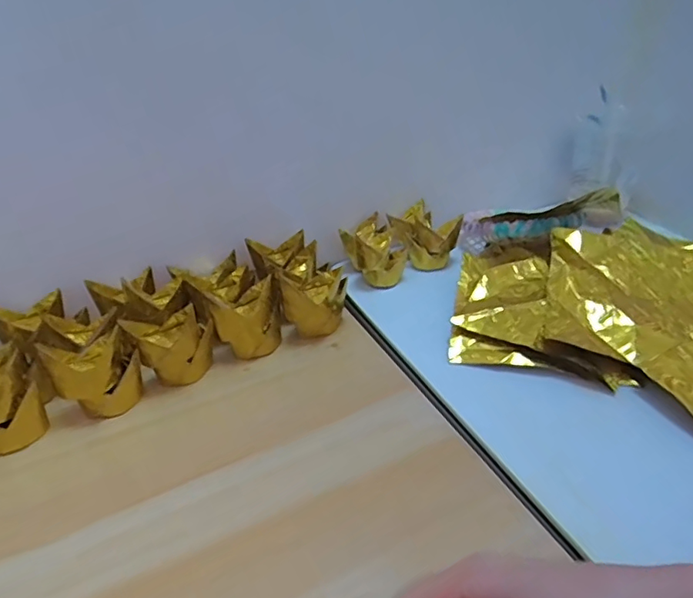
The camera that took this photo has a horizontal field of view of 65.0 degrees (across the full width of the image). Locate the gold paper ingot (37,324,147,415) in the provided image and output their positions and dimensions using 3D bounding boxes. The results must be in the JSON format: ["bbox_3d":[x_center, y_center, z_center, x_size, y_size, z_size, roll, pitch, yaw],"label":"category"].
[{"bbox_3d":[-0.194,0.062,0.429,0.062,0.065,0.041,-24,39,-29],"label":"gold paper ingot"}]

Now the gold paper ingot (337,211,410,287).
[{"bbox_3d":[0.028,-0.050,0.565,0.062,0.051,0.070,-5,34,-4],"label":"gold paper ingot"}]

